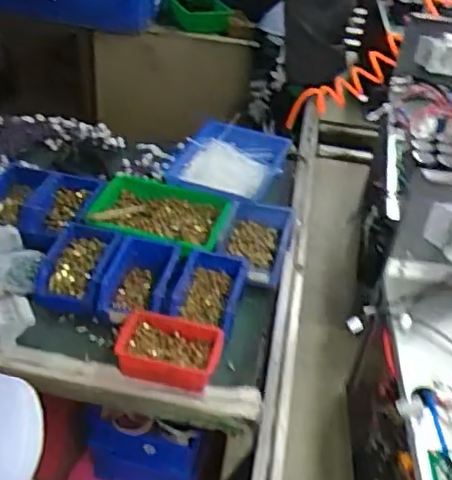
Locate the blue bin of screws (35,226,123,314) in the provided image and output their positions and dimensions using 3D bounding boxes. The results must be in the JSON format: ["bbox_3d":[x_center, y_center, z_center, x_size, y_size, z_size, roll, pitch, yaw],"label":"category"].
[{"bbox_3d":[-0.257,0.044,1.002,0.115,0.055,0.154,8,38,3],"label":"blue bin of screws"}]

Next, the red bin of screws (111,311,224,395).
[{"bbox_3d":[-0.085,0.164,0.893,0.149,0.063,0.100,12,38,8],"label":"red bin of screws"}]

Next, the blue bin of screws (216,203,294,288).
[{"bbox_3d":[0.055,0.002,1.099,0.125,0.063,0.167,12,38,7],"label":"blue bin of screws"}]

